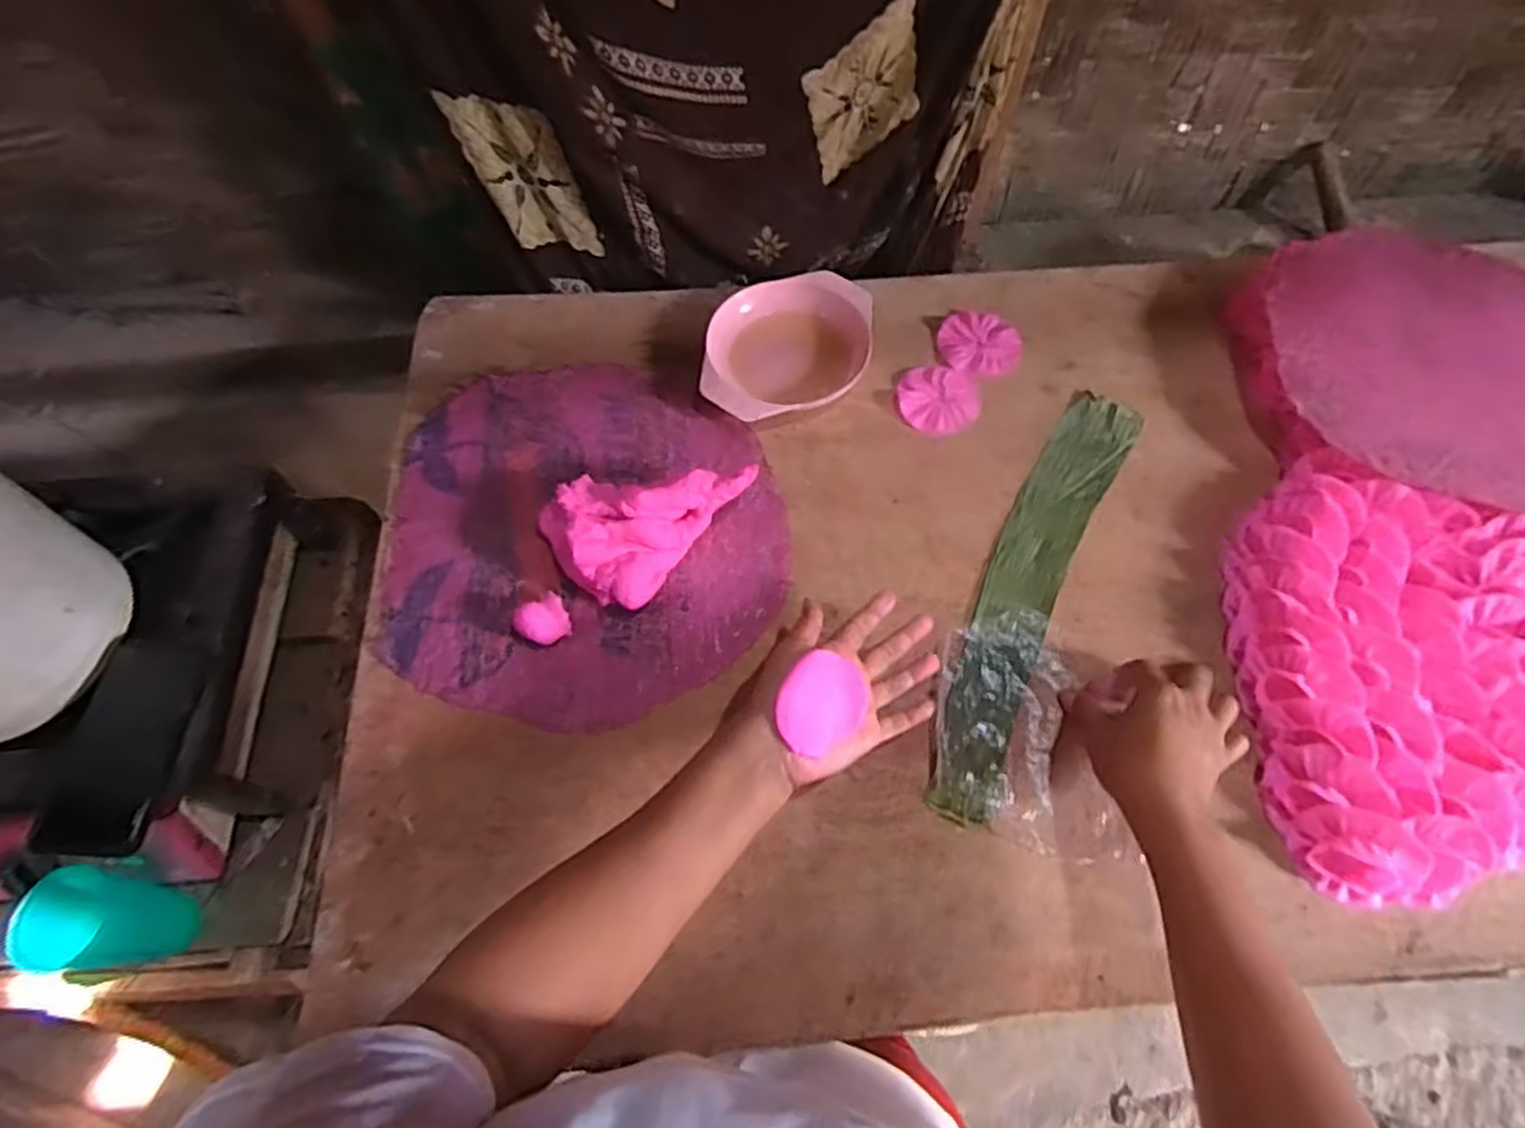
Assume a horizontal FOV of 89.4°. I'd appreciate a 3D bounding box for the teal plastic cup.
[{"bbox_3d":[-0.551,0.303,0.656,0.071,0.111,0.076,0,64,1],"label":"teal plastic cup"}]

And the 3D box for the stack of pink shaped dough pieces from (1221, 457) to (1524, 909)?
[{"bbox_3d":[0.512,0.070,0.575,0.296,0.041,0.339,2,64,2],"label":"stack of pink shaped dough pieces"}]

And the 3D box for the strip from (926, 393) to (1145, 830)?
[{"bbox_3d":[0.219,0.013,0.627,0.069,0.009,0.404,25,67,13],"label":"strip"}]

